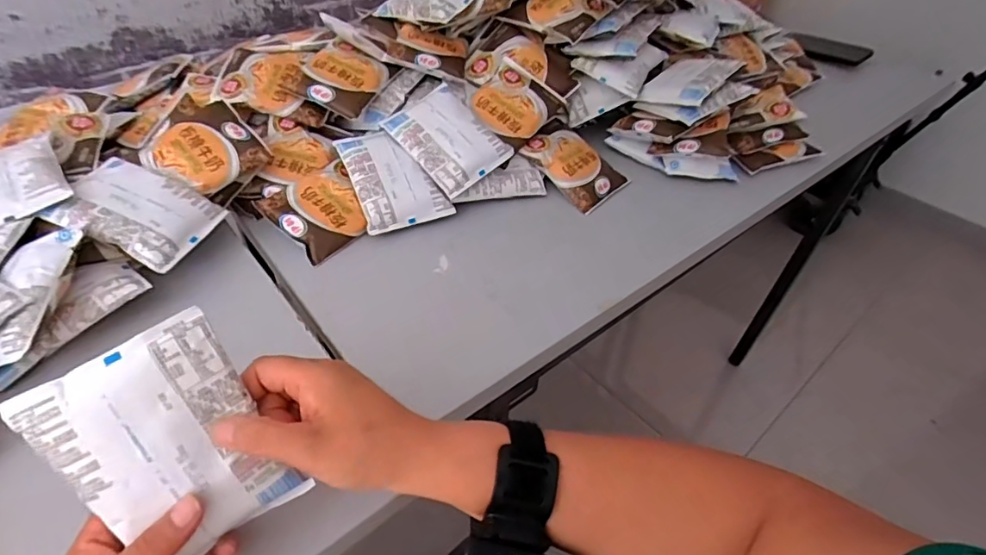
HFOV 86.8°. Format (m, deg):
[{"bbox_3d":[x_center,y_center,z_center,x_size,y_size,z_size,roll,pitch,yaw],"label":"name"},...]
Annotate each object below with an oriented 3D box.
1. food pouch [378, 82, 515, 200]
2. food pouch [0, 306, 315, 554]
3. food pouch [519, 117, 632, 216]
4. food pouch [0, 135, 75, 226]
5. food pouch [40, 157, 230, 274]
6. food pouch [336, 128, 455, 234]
[{"bbox_3d":[-0.053,-0.165,0.608,0.098,0.020,0.127,-39,78,-14],"label":"food pouch"},{"bbox_3d":[-0.175,0.096,0.289,0.093,0.128,0.014,-32,15,-23],"label":"food pouch"},{"bbox_3d":[0.105,-0.148,0.659,0.123,0.018,0.097,45,56,9],"label":"food pouch"},{"bbox_3d":[-0.444,-0.089,0.470,0.092,0.017,0.104,-26,51,-27],"label":"food pouch"},{"bbox_3d":[-0.336,-0.065,0.494,0.121,0.017,0.094,26,46,-6],"label":"food pouch"},{"bbox_3d":[-0.114,-0.117,0.592,0.094,0.016,0.127,-19,73,-18],"label":"food pouch"}]

